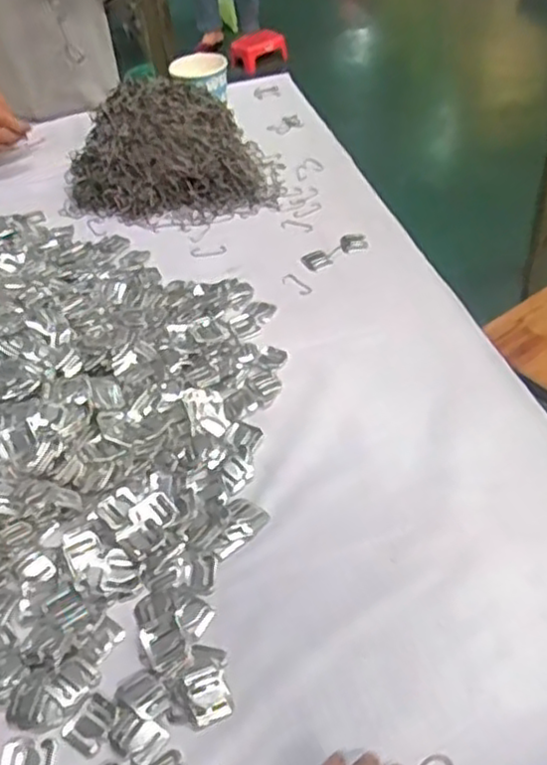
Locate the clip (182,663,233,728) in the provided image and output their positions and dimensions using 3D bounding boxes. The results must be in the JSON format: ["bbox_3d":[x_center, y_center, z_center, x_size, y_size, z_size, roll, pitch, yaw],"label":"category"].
[{"bbox_3d":[-0.045,0.216,0.485,0.025,0.008,0.034,-19,46,-13],"label":"clip"}]

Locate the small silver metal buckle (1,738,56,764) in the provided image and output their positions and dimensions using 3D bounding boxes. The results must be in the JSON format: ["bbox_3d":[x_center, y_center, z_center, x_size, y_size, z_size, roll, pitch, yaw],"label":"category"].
[{"bbox_3d":[-0.164,0.252,0.462,0.035,0.004,0.031,-3,44,4],"label":"small silver metal buckle"}]

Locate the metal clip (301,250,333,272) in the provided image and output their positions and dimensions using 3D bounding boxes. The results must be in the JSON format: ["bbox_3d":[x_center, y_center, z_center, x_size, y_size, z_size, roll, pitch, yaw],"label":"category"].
[{"bbox_3d":[0.052,-0.148,0.840,0.032,0.004,0.031,-25,47,-18],"label":"metal clip"}]

